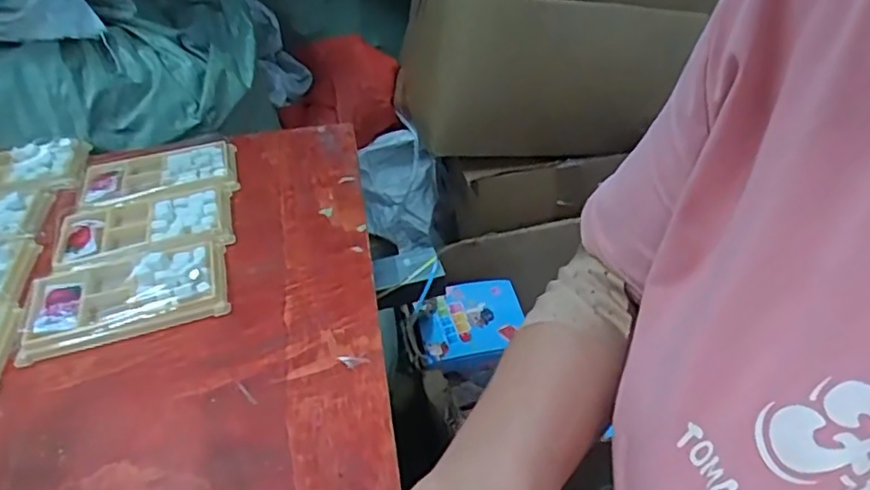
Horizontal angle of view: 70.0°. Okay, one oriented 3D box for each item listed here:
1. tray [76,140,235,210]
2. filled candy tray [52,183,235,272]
[{"bbox_3d":[-0.252,-0.067,0.570,0.135,0.013,0.077,-11,40,-9],"label":"tray"},{"bbox_3d":[-0.235,-0.016,0.502,0.135,0.011,0.082,-13,40,-12],"label":"filled candy tray"}]

